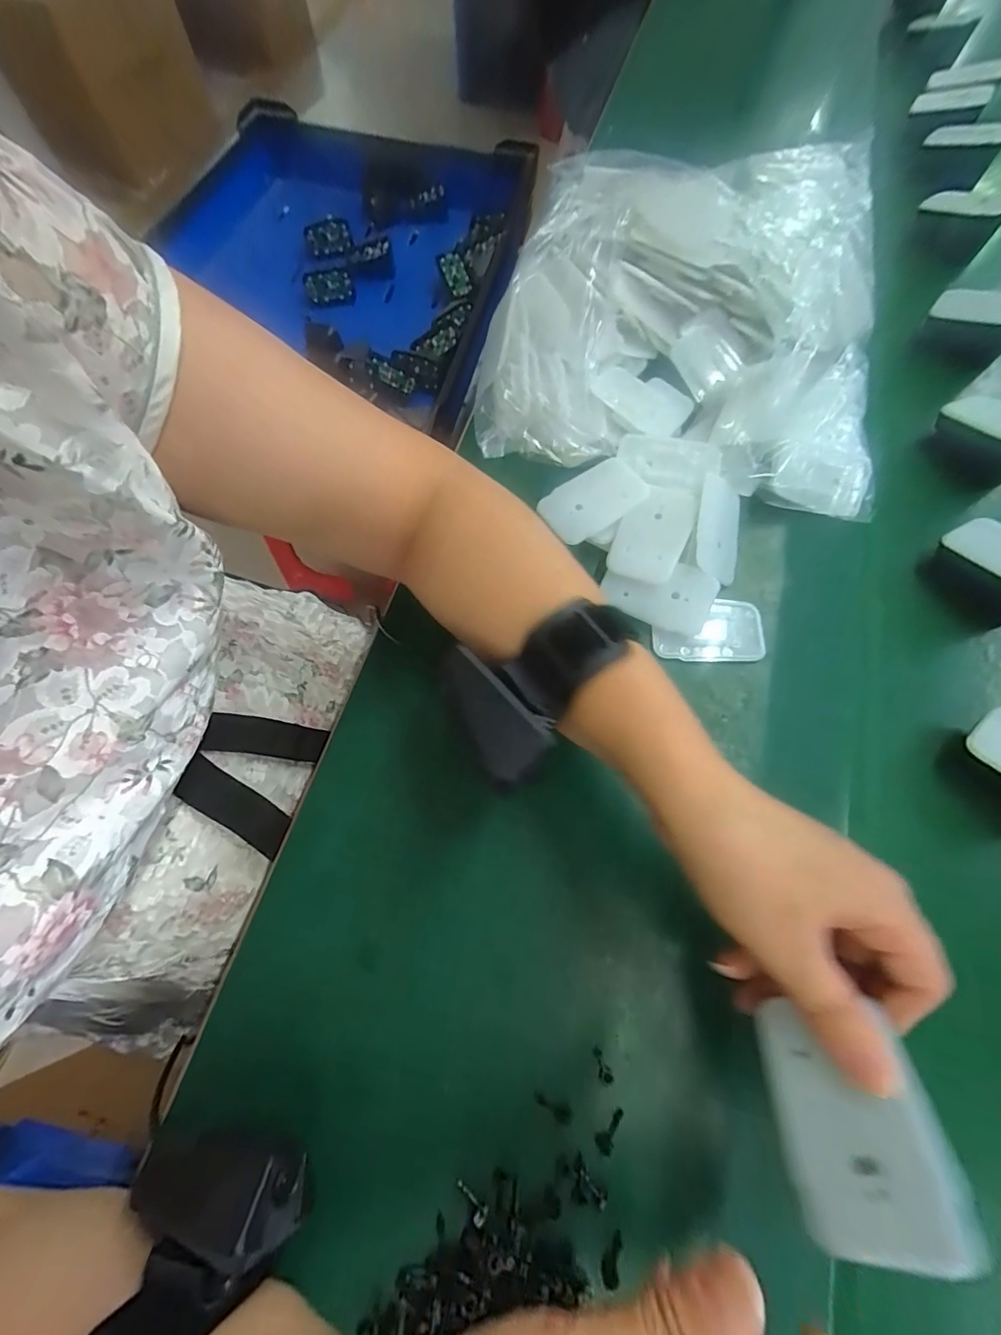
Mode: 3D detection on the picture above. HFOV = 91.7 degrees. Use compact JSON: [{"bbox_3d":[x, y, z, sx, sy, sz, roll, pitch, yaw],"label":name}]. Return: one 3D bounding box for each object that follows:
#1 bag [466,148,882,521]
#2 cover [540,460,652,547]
[{"bbox_3d":[0.137,-0.282,0.372,0.285,0.080,0.310,8,69,3],"label":"bag"},{"bbox_3d":[0.062,-0.113,0.324,0.063,0.007,0.042,-36,80,1],"label":"cover"}]

